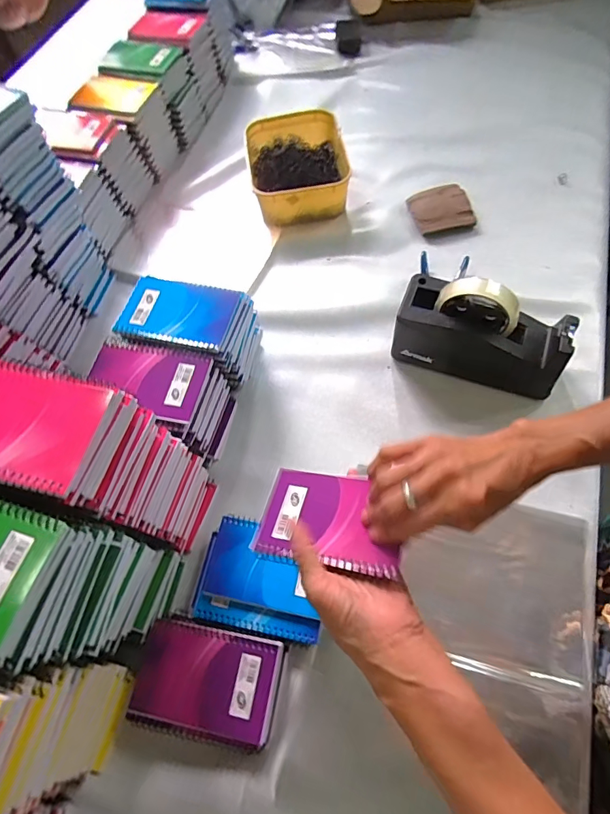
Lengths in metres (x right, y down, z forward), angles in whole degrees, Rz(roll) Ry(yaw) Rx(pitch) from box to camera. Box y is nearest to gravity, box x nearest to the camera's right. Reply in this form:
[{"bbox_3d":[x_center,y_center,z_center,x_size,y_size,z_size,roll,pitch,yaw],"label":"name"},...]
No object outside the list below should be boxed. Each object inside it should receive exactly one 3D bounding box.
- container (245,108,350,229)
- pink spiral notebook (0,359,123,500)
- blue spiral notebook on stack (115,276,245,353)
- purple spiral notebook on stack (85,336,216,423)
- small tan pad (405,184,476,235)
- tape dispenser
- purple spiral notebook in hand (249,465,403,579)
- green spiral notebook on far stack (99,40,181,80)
[{"bbox_3d":[-0.015,-0.404,0.739,0.158,0.069,0.200,-6,63,1],"label":"container"},{"bbox_3d":[-0.215,0.010,0.322,0.136,0.009,0.089,12,67,9],"label":"pink spiral notebook"},{"bbox_3d":[-0.151,-0.111,0.507,0.129,0.018,0.088,13,63,8],"label":"blue spiral notebook on stack"},{"bbox_3d":[-0.175,-0.032,0.475,0.128,0.018,0.079,14,67,10],"label":"purple spiral notebook on stack"},{"bbox_3d":[0.219,-0.316,0.693,0.093,0.029,0.082,-12,65,-2],"label":"small tan pad"},{"bbox_3d":[0.215,-0.091,0.531,0.197,0.121,0.076,16,66,12],"label":"tape dispenser"},{"bbox_3d":[0.019,0.093,0.373,0.126,0.008,0.084,-3,51,26],"label":"purple spiral notebook in hand"},{"bbox_3d":[-0.295,-0.623,0.773,0.135,0.019,0.091,19,68,12],"label":"green spiral notebook on far stack"}]

